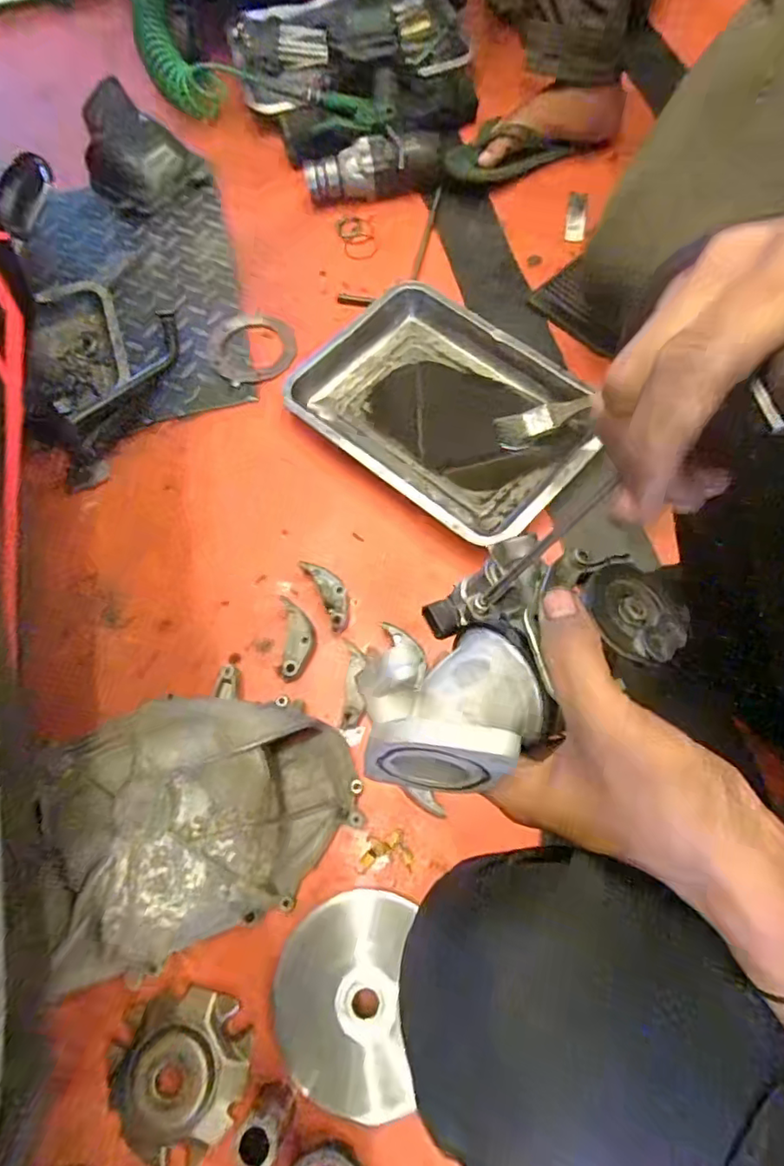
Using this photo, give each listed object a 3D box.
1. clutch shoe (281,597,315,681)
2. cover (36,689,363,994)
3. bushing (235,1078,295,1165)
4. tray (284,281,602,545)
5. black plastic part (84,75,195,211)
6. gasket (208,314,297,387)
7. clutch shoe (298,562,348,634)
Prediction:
[{"bbox_3d":[-0.099,0.057,0.608,0.033,0.014,0.088,-4,68,1],"label":"clutch shoe"},{"bbox_3d":[-0.178,0.202,0.517,0.285,0.094,0.209,-23,68,-7],"label":"cover"},{"bbox_3d":[-0.097,0.408,0.435,0.033,0.063,0.029,18,70,10],"label":"bushing"},{"bbox_3d":[0.054,-0.214,0.698,0.362,0.044,0.250,40,75,17],"label":"tray"},{"bbox_3d":[-0.407,-0.666,0.886,0.182,0.073,0.143,35,74,16],"label":"black plastic part"},{"bbox_3d":[-0.187,-0.318,0.772,0.113,0.005,0.115,-1,68,2],"label":"gasket"},{"bbox_3d":[-0.067,0.013,0.630,0.030,0.025,0.088,-26,69,-8],"label":"clutch shoe"}]

